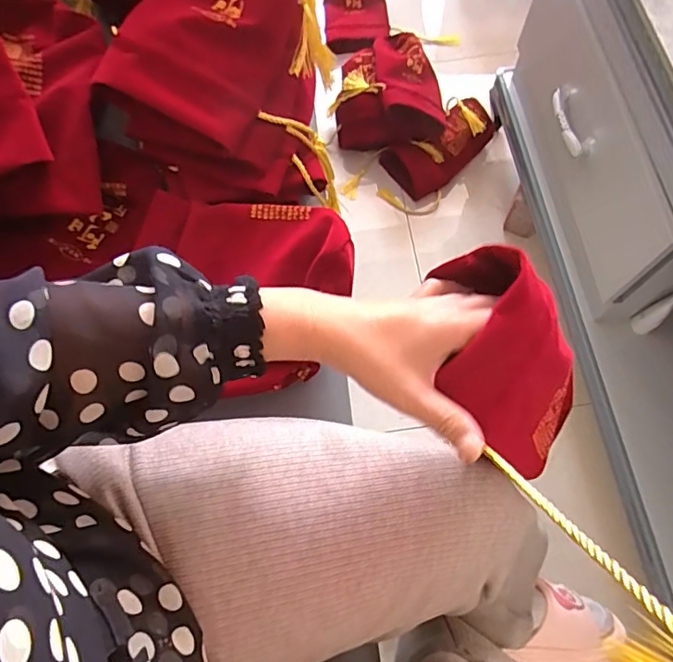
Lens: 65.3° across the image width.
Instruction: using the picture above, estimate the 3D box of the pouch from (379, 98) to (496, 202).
[{"bbox_3d":[0.196,-0.330,0.978,0.192,0.092,0.091,-27,63,38],"label":"pouch"}]

